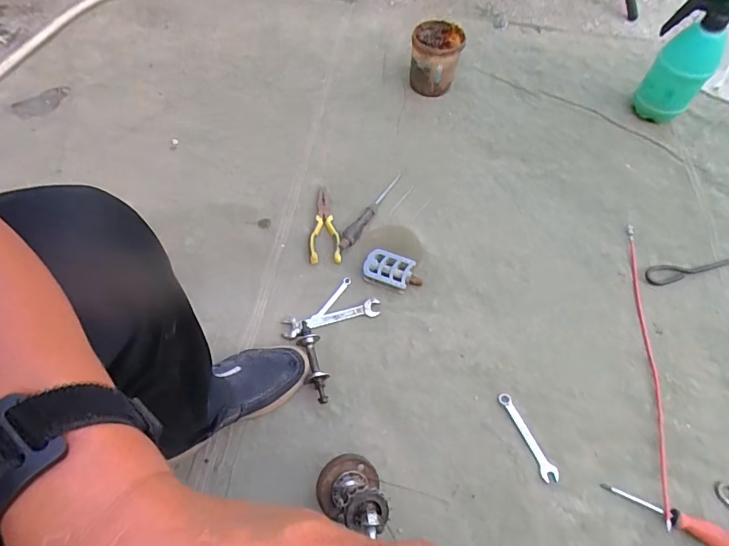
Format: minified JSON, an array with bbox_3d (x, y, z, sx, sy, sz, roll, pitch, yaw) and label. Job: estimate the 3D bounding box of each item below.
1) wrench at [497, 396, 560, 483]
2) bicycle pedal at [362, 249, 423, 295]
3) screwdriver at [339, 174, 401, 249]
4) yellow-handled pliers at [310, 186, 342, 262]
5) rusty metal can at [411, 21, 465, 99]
[{"bbox_3d":[0.256,0.255,0.691,0.024,0.009,0.140,-18,61,-14],"label":"wrench"},{"bbox_3d":[0.053,-0.002,0.816,0.106,0.021,0.071,17,58,8],"label":"bicycle pedal"},{"bbox_3d":[0.014,-0.128,0.883,0.026,0.023,0.201,31,61,16],"label":"screwdriver"},{"bbox_3d":[-0.083,-0.100,0.884,0.057,0.025,0.180,-3,58,-5],"label":"yellow-handled pliers"},{"bbox_3d":[0.155,-0.460,0.966,0.105,0.137,0.098,1,58,-2],"label":"rusty metal can"}]

